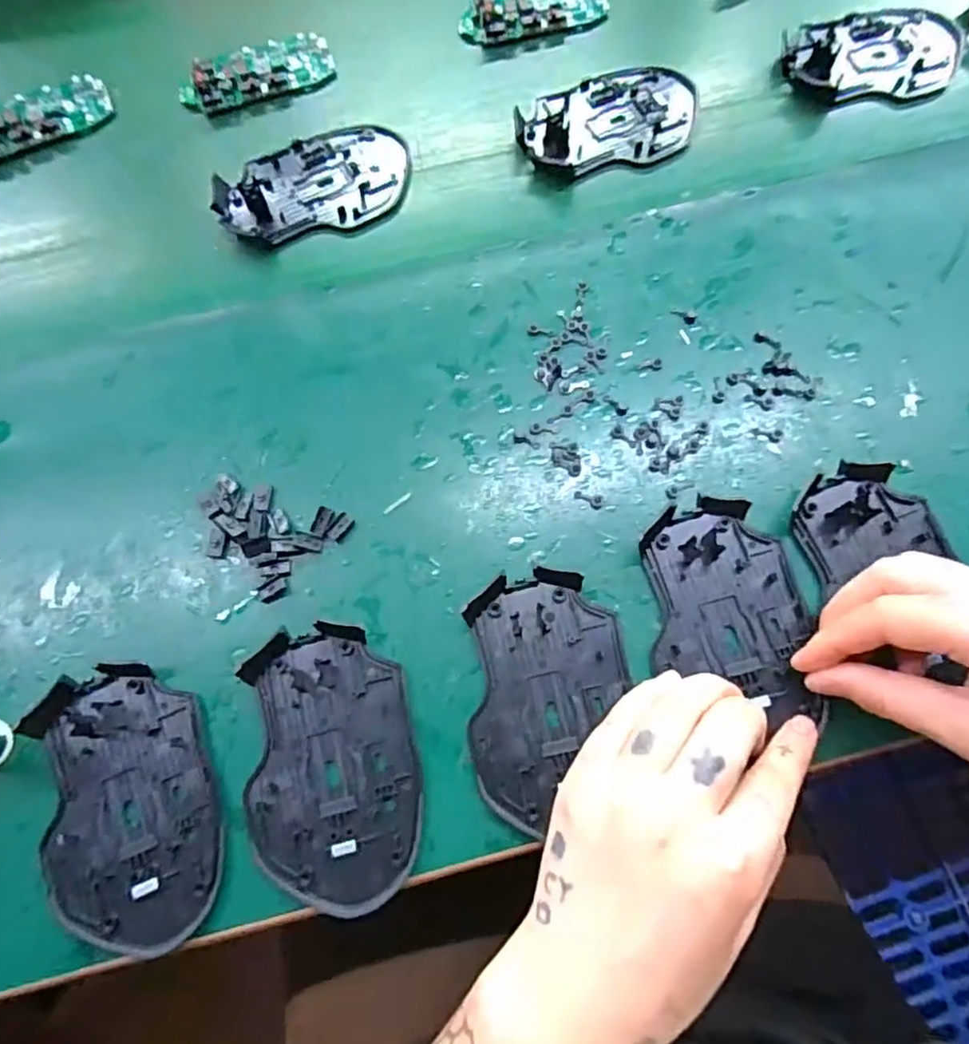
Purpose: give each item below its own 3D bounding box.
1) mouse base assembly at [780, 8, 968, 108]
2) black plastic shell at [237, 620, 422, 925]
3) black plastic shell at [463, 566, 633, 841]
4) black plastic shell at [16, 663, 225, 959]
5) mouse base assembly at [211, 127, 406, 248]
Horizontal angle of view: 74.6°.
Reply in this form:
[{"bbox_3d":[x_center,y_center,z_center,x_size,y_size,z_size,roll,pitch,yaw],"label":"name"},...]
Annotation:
[{"bbox_3d":[0.246,-0.293,0.399,0.111,0.013,0.069,-1,71,1],"label":"mouse base assembly"},{"bbox_3d":[-0.067,0.105,0.277,0.072,0.010,0.113,-11,71,-2],"label":"black plastic shell"},{"bbox_3d":[0.029,0.076,0.281,0.069,0.012,0.104,-3,71,1],"label":"black plastic shell"},{"bbox_3d":[-0.154,0.121,0.272,0.071,0.011,0.114,-18,72,-4],"label":"black plastic shell"},{"bbox_3d":[-0.100,-0.200,0.378,0.115,0.010,0.072,-24,72,-6],"label":"mouse base assembly"}]

